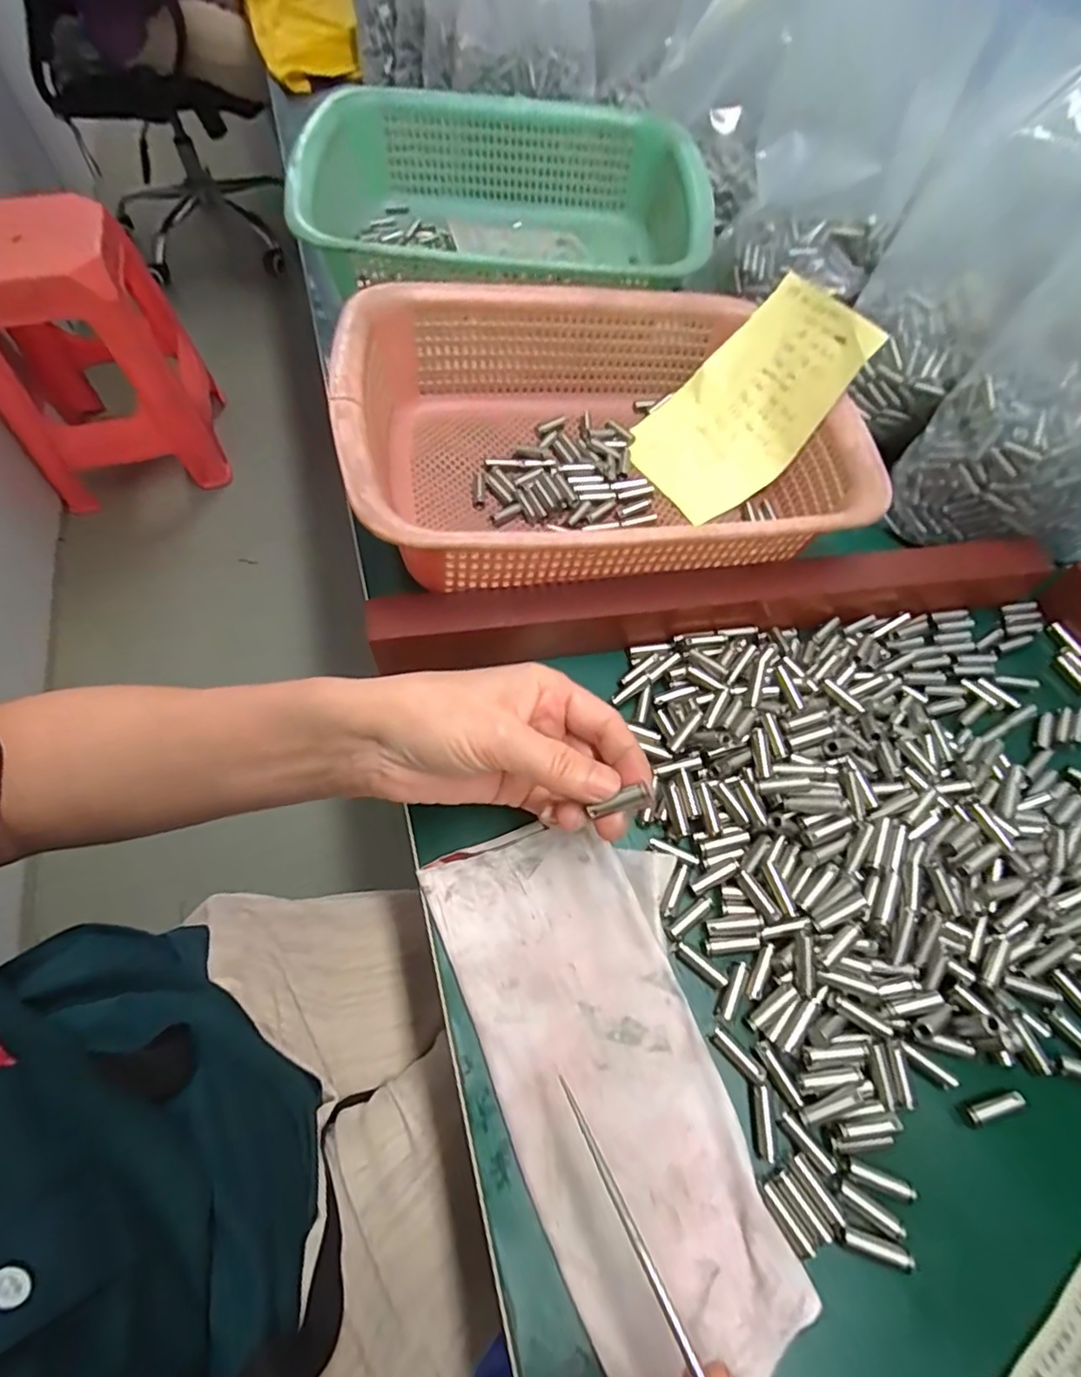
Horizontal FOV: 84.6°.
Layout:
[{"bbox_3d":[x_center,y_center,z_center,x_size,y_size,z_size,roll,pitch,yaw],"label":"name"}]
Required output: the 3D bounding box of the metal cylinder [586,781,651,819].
[{"bbox_3d":[0.031,0.044,0.229,0.024,0.004,0.005,-23,64,9],"label":"metal cylinder"}]

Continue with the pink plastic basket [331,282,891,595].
[{"bbox_3d":[0.033,-0.158,0.360,0.282,0.080,0.218,-9,63,-7],"label":"pink plastic basket"}]

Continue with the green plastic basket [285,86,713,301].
[{"bbox_3d":[-0.028,-0.371,0.472,0.293,0.080,0.223,6,62,0],"label":"green plastic basket"}]

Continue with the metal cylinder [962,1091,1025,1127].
[{"bbox_3d":[0.185,0.170,0.240,0.025,0.004,0.005,-13,64,-9],"label":"metal cylinder"}]

